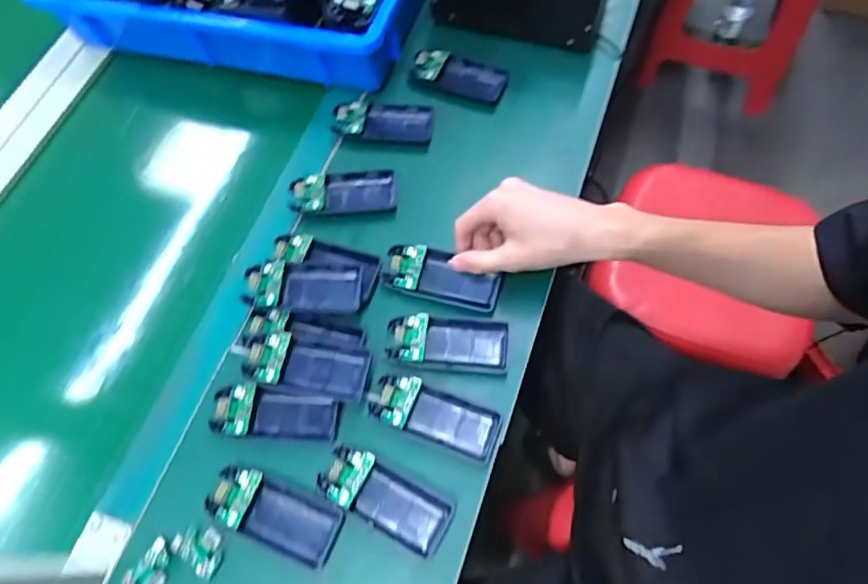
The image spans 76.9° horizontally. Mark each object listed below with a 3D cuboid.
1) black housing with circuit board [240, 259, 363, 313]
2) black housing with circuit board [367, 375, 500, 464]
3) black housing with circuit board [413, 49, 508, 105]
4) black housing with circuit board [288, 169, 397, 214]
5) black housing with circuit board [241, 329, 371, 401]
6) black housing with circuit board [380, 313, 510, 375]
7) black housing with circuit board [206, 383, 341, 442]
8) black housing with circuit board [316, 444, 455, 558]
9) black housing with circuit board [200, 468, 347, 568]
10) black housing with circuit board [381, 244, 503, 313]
[{"bbox_3d":[-0.113,-0.004,0.477,0.099,0.022,0.042,0,67,3],"label":"black housing with circuit board"},{"bbox_3d":[0.001,0.098,0.435,0.100,0.014,0.041,20,70,11],"label":"black housing with circuit board"},{"bbox_3d":[0.026,-0.229,0.568,0.101,0.012,0.038,20,70,11],"label":"black housing with circuit board"},{"bbox_3d":[-0.088,-0.096,0.528,0.101,0.019,0.045,-4,67,1],"label":"black housing with circuit board"},{"bbox_3d":[-0.103,0.061,0.448,0.100,0.022,0.042,10,68,7],"label":"black housing with circuit board"},{"bbox_3d":[0.011,0.042,0.455,0.099,0.011,0.045,5,68,5],"label":"black housing with circuit board"},{"bbox_3d":[-0.128,0.097,0.440,0.102,0.011,0.041,7,68,6],"label":"black housing with circuit board"},{"bbox_3d":[-0.037,0.154,0.410,0.101,0.011,0.041,26,71,13],"label":"black housing with circuit board"},{"bbox_3d":[-0.121,0.166,0.411,0.103,0.011,0.043,20,70,11],"label":"black housing with circuit board"},{"bbox_3d":[0.006,-0.012,0.482,0.101,0.016,0.042,18,70,9],"label":"black housing with circuit board"}]

